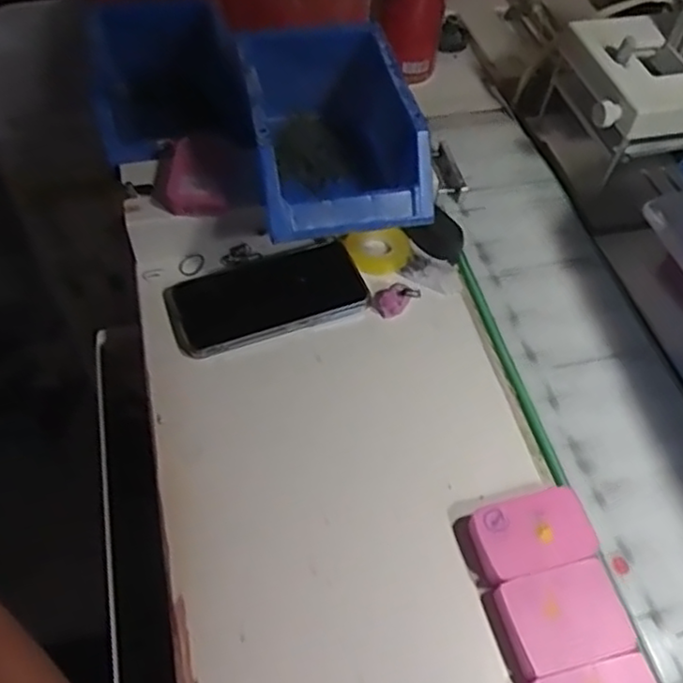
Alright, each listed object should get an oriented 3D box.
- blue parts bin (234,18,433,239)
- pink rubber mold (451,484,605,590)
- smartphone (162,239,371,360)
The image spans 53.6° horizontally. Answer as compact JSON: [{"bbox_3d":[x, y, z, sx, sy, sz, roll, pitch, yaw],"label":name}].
[{"bbox_3d":[-0.005,-0.156,0.517,0.117,0.079,0.170,-7,56,-8],"label":"blue parts bin"},{"bbox_3d":[0.117,0.121,0.424,0.079,0.015,0.047,-12,57,-9],"label":"pink rubber mold"},{"bbox_3d":[-0.060,-0.038,0.529,0.147,0.011,0.078,-19,58,-14],"label":"smartphone"}]

